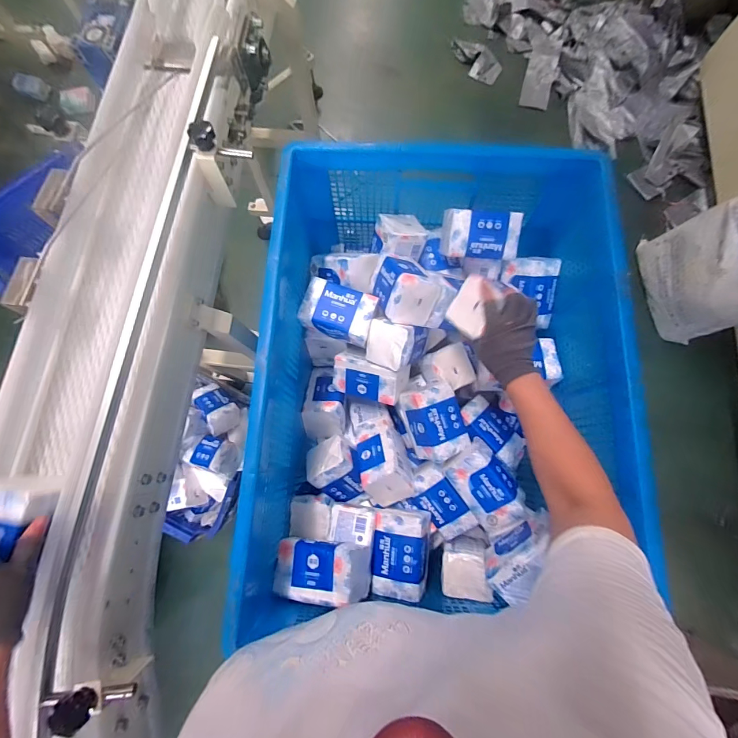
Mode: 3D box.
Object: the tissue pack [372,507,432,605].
[{"bbox_3d":[0.058,0.339,0.672,0.101,0.053,0.146,4,78,2],"label":"tissue pack"}]

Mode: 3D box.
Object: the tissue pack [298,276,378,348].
[{"bbox_3d":[-0.062,-0.111,0.729,0.143,0.062,0.096,20,79,6],"label":"tissue pack"}]

